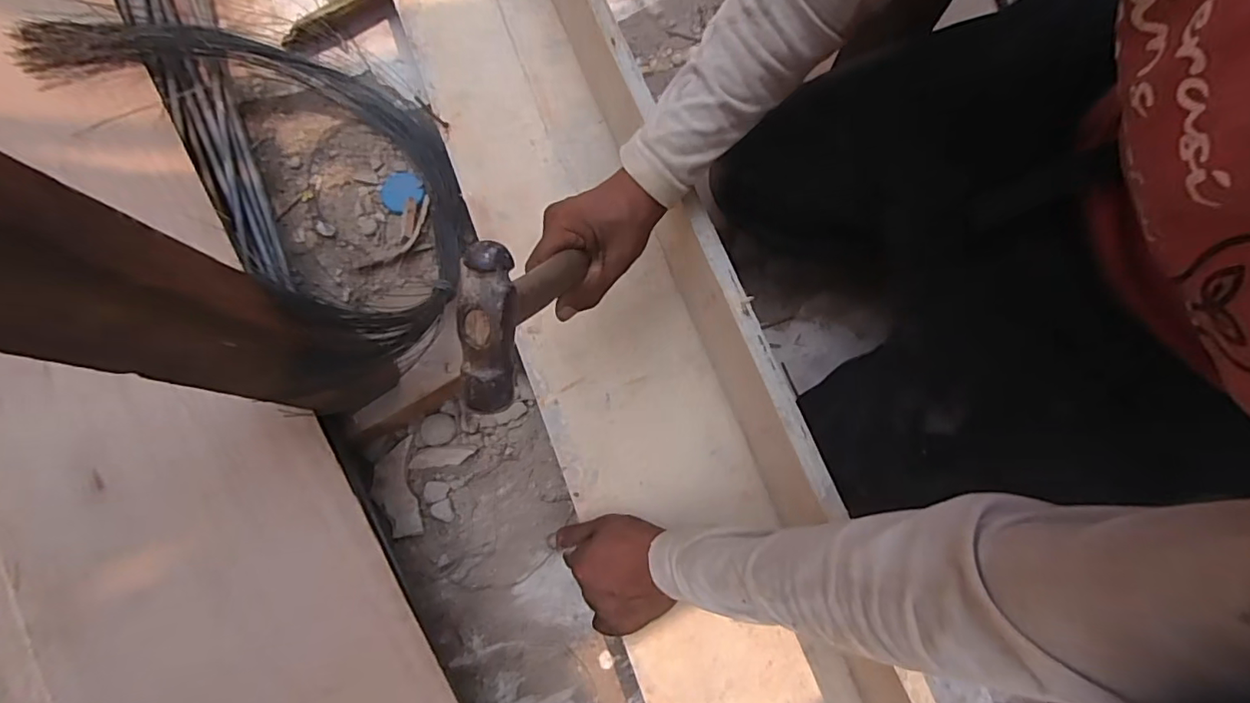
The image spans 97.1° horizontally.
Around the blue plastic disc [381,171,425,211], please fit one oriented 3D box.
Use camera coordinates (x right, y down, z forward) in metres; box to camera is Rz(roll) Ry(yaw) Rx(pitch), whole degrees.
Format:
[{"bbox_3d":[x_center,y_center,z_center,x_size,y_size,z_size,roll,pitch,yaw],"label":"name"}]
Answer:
[{"bbox_3d":[-0.281,-0.200,0.691,0.053,0.006,0.052,0,78,0],"label":"blue plastic disc"}]

